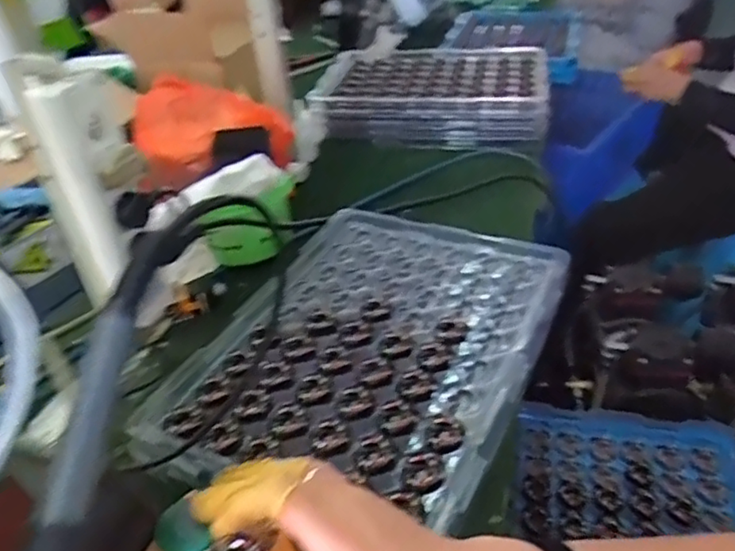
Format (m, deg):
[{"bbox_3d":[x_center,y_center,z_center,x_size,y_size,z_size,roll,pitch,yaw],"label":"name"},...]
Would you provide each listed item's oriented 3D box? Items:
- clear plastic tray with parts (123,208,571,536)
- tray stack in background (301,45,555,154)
[{"bbox_3d":[0.000,0.060,0.574,0.295,0.037,0.356,11,39,21],"label":"clear plastic tray with parts"},{"bbox_3d":[0.111,-0.333,1.078,0.373,0.060,0.339,3,37,10],"label":"tray stack in background"}]

